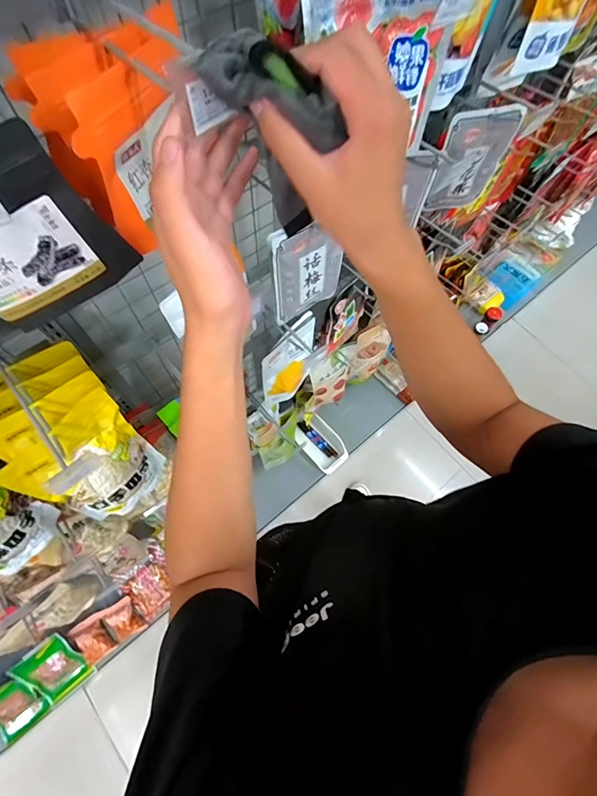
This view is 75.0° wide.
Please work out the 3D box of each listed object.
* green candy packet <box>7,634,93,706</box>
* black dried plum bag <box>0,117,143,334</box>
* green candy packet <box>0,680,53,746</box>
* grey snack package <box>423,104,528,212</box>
[{"bbox_3d":[-0.740,0.824,1.183,0.140,0.243,0.027,-37,33,-22],"label":"green candy packet"},{"bbox_3d":[-0.230,-0.122,0.314,0.159,0.147,0.026,-27,72,-13],"label":"black dried plum bag"},{"bbox_3d":[-0.858,0.936,1.168,0.156,0.030,0.188,-36,115,-14],"label":"green candy packet"},{"bbox_3d":[0.332,-0.451,0.754,0.137,0.205,0.026,-10,69,-7],"label":"grey snack package"}]

